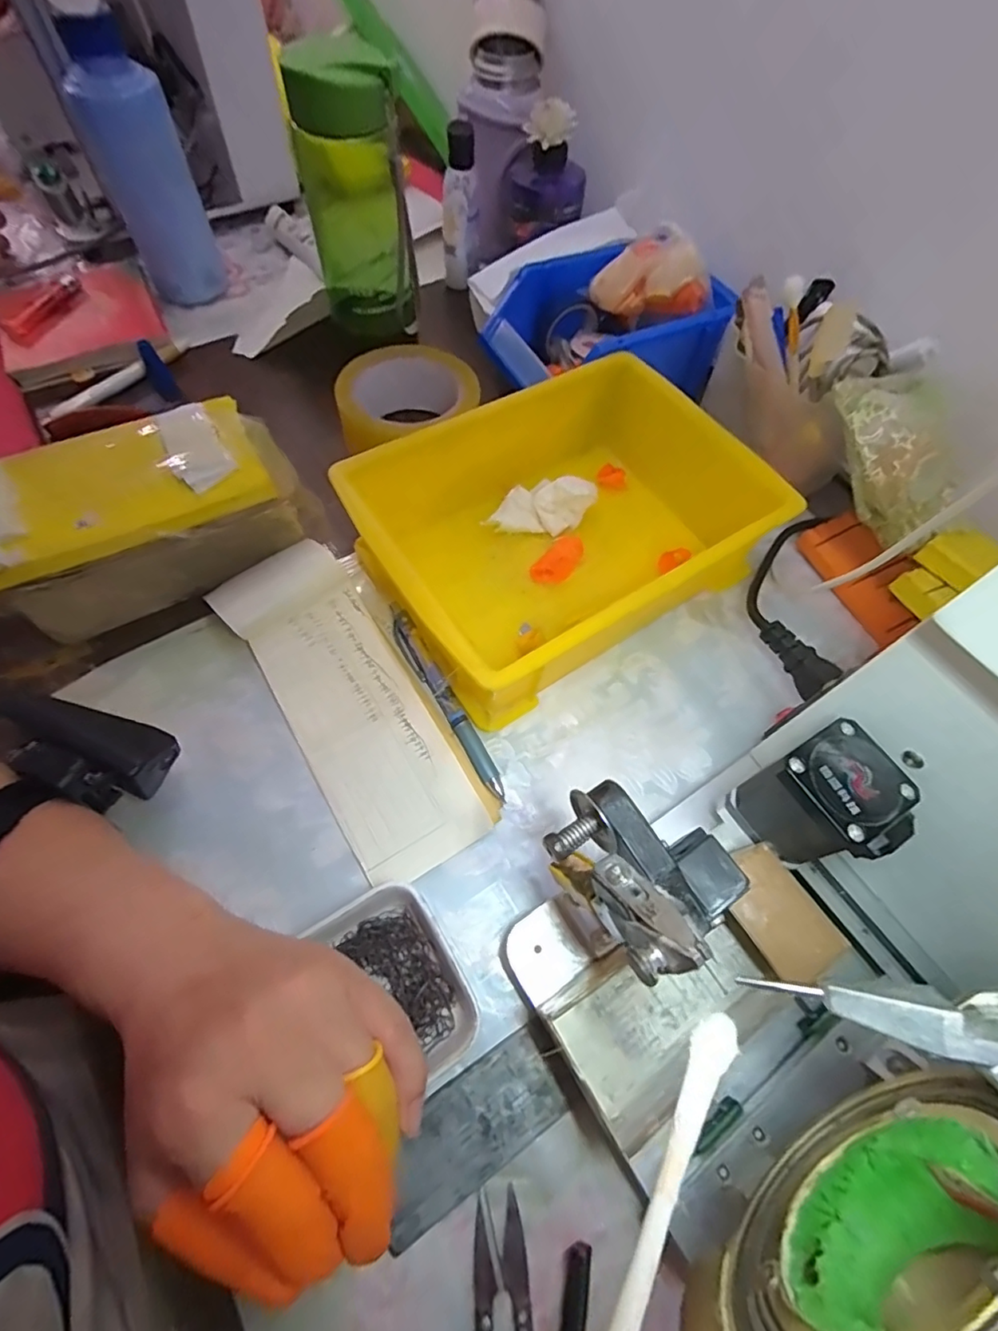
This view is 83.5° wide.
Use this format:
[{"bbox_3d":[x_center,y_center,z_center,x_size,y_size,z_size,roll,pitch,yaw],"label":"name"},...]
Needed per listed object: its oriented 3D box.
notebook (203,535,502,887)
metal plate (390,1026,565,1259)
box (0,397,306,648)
[{"bbox_3d":[-0.083,0.014,0.328,0.088,0.031,0.210,-30,68,-17],"label":"notebook"},{"bbox_3d":[-0.013,0.205,0.245,0.084,0.005,0.038,-27,67,-16],"label":"metal plate"},{"bbox_3d":[-0.206,-0.083,0.336,0.167,0.091,0.080,-27,67,-16],"label":"box"}]

